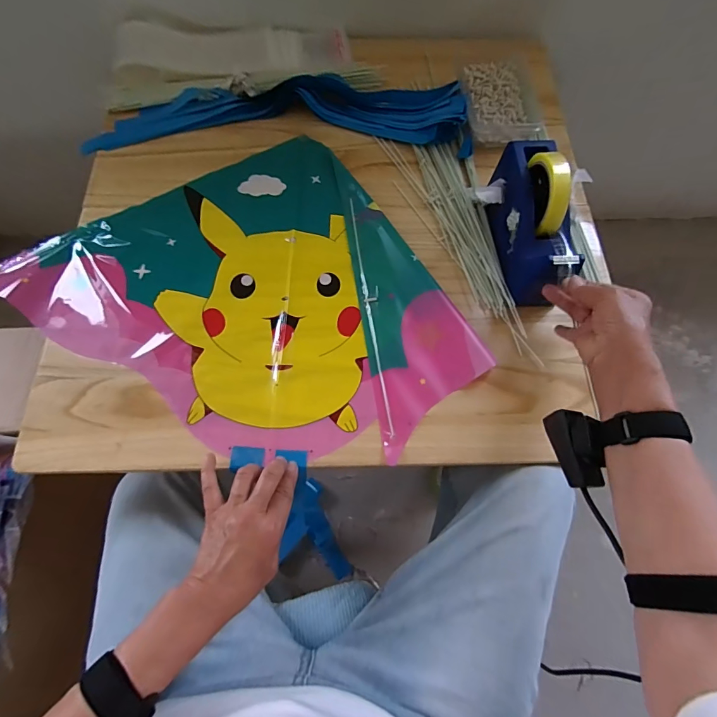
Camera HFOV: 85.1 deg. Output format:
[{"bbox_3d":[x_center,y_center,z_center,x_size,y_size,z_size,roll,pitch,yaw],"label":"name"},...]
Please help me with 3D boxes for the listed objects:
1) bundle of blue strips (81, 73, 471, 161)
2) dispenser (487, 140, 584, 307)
[{"bbox_3d":[-0.126,-0.395,0.636,0.588,0.031,0.131,2,69,0],"label":"bundle of blue strips"},{"bbox_3d":[0.222,-0.181,0.502,0.070,0.114,0.202,-3,70,1],"label":"dispenser"}]

